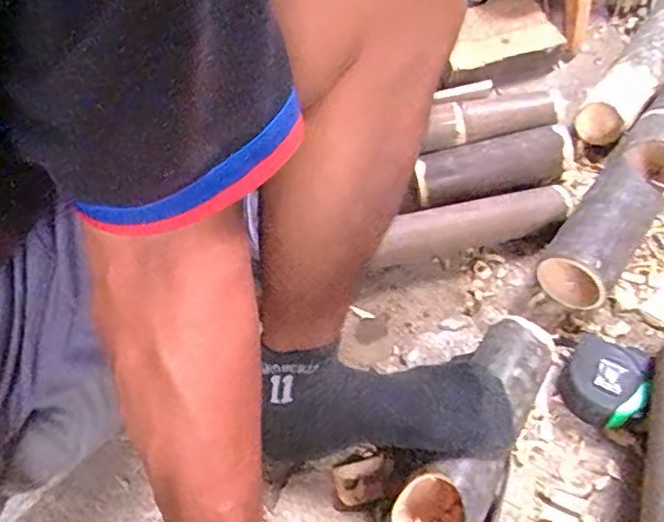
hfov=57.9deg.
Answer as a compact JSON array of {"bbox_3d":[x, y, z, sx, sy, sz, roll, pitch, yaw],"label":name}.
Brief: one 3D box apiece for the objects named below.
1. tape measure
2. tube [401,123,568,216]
[{"bbox_3d":[0.258,0.112,0.566,0.078,0.049,0.072,37,64,24],"label":"tape measure"},{"bbox_3d":[0.183,-0.109,0.713,0.199,0.047,0.062,-15,55,6],"label":"tube"}]

